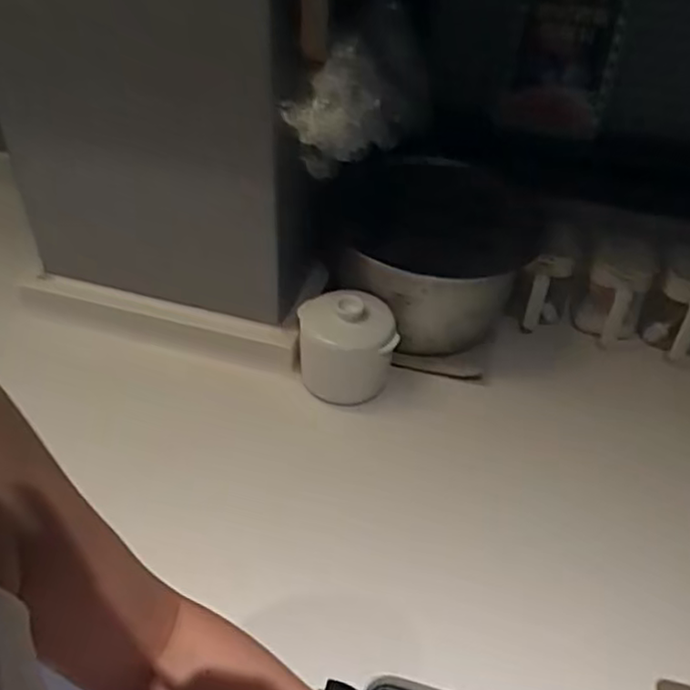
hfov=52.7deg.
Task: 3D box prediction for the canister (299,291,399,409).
[{"bbox_3d":[0.004,-0.001,0.781,0.102,0.128,0.090,9,43,7],"label":"canister"}]

